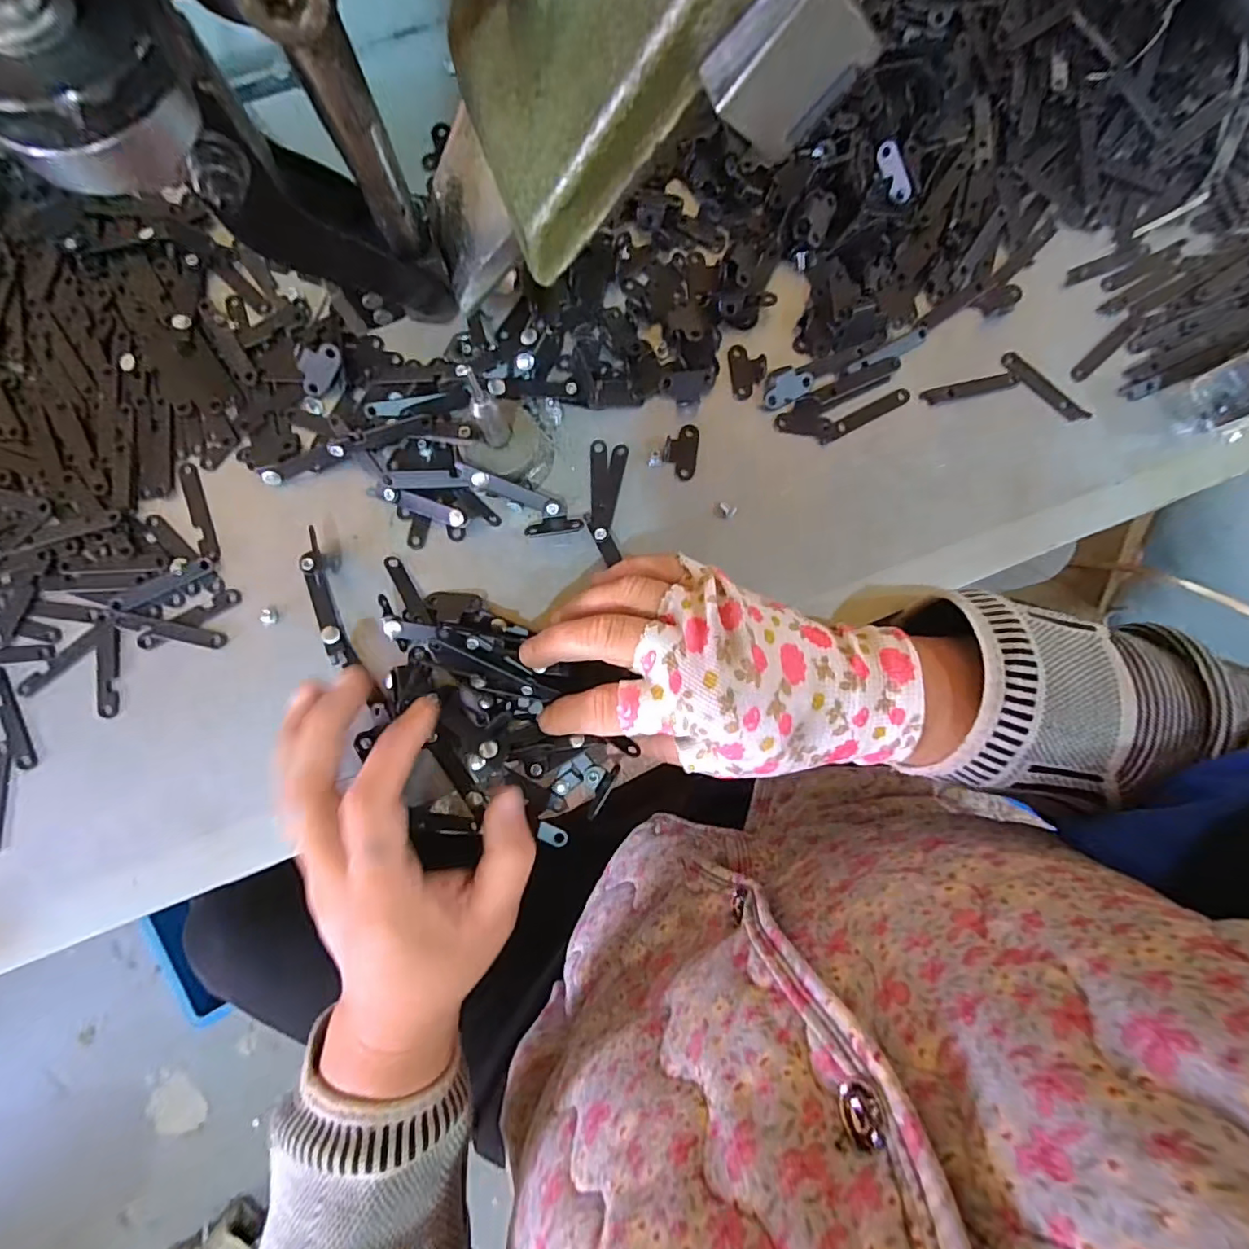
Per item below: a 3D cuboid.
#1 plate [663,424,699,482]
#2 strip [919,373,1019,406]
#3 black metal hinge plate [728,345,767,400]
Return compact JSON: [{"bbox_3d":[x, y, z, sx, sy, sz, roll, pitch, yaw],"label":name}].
[{"bbox_3d":[0.029,-0.089,0.281,0.017,0.004,0.028,11,86,-1],"label":"plate"},{"bbox_3d":[0.184,-0.126,0.290,0.054,0.004,0.009,-15,87,-3],"label":"strip"},{"bbox_3d":[0.064,-0.133,0.286,0.017,0.007,0.029,-6,87,-2],"label":"black metal hinge plate"}]

